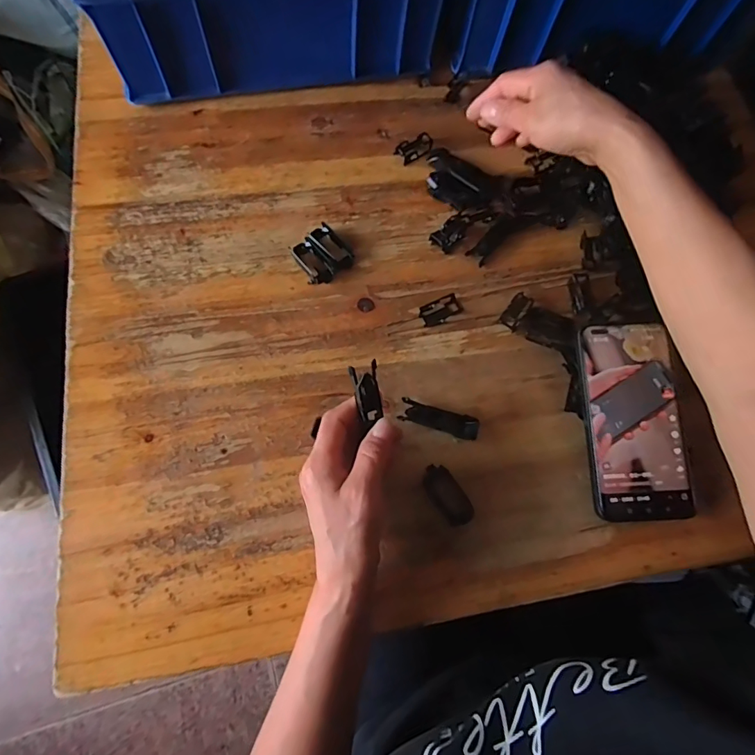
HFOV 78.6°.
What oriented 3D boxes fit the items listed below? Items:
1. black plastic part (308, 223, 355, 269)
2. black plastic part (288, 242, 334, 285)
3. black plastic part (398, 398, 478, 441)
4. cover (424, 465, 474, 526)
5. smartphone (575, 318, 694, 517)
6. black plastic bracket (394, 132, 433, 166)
[{"bbox_3d":[-0.044,-0.125,0.436,0.027,0.013,0.050,-38,79,-15],"label":"black plastic part"},{"bbox_3d":[-0.061,-0.107,0.430,0.025,0.009,0.047,-27,76,-12],"label":"black plastic part"},{"bbox_3d":[0.053,0.035,0.392,0.066,0.012,0.019,16,71,1],"label":"black plastic part"},{"bbox_3d":[0.057,0.095,0.372,0.024,0.010,0.050,-35,78,-14],"label":"cover"},{"bbox_3d":[0.213,0.035,0.384,0.077,0.008,0.159,-2,82,-1],"label":"smartphone"},{"bbox_3d":[0.039,-0.240,0.481,0.042,0.005,0.023,-34,77,-14],"label":"black plastic bracket"}]

